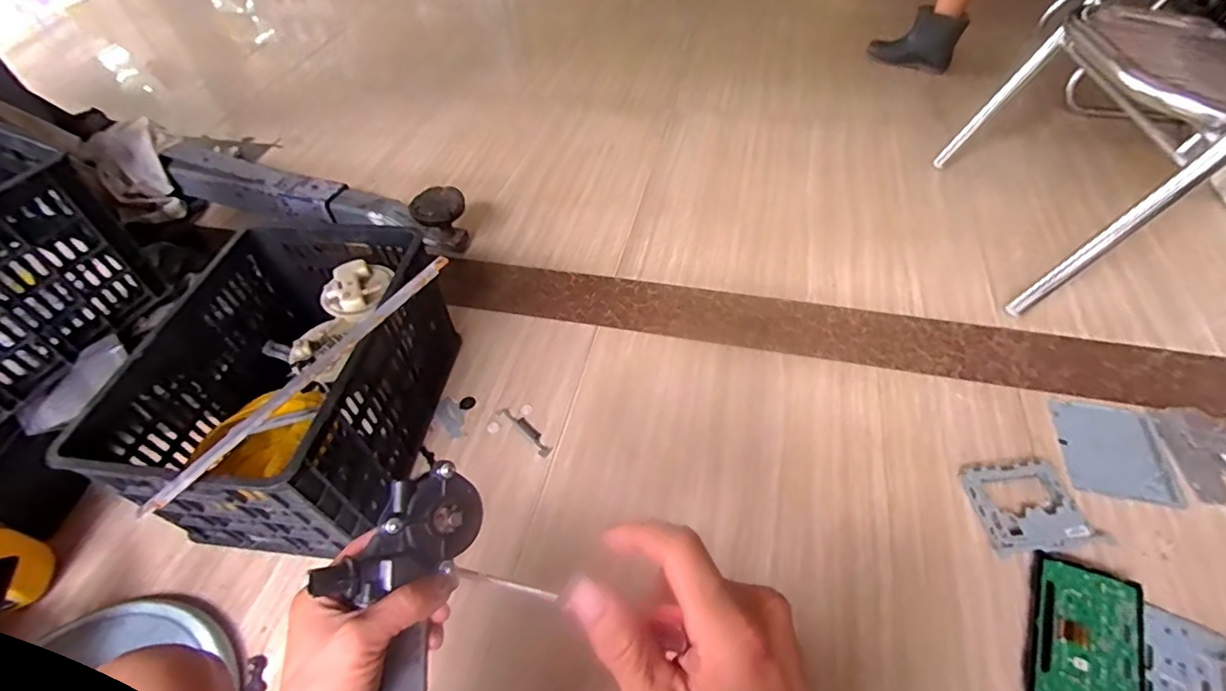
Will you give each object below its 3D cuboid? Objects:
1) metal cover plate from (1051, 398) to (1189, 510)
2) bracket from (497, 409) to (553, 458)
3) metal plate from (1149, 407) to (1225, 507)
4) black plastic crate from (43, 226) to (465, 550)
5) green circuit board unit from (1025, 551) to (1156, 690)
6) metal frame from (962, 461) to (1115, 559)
[{"bbox_3d":[0.837,0.174,0.931,0.141,0.011,0.188,3,49,21],"label":"metal cover plate"},{"bbox_3d":[-0.156,0.153,1.004,0.028,0.004,0.132,-37,56,-25],"label":"bracket"},{"bbox_3d":[0.970,0.177,0.904,0.115,0.006,0.179,6,50,9],"label":"metal plate"},{"bbox_3d":[-0.509,0.064,0.920,0.361,0.291,0.483,4,51,7],"label":"black plastic crate"},{"bbox_3d":[0.626,0.387,0.723,0.131,0.031,0.202,22,54,22],"label":"green circuit board unit"},{"bbox_3d":[0.631,0.244,0.852,0.158,0.014,0.140,-7,42,-1],"label":"metal frame"}]

